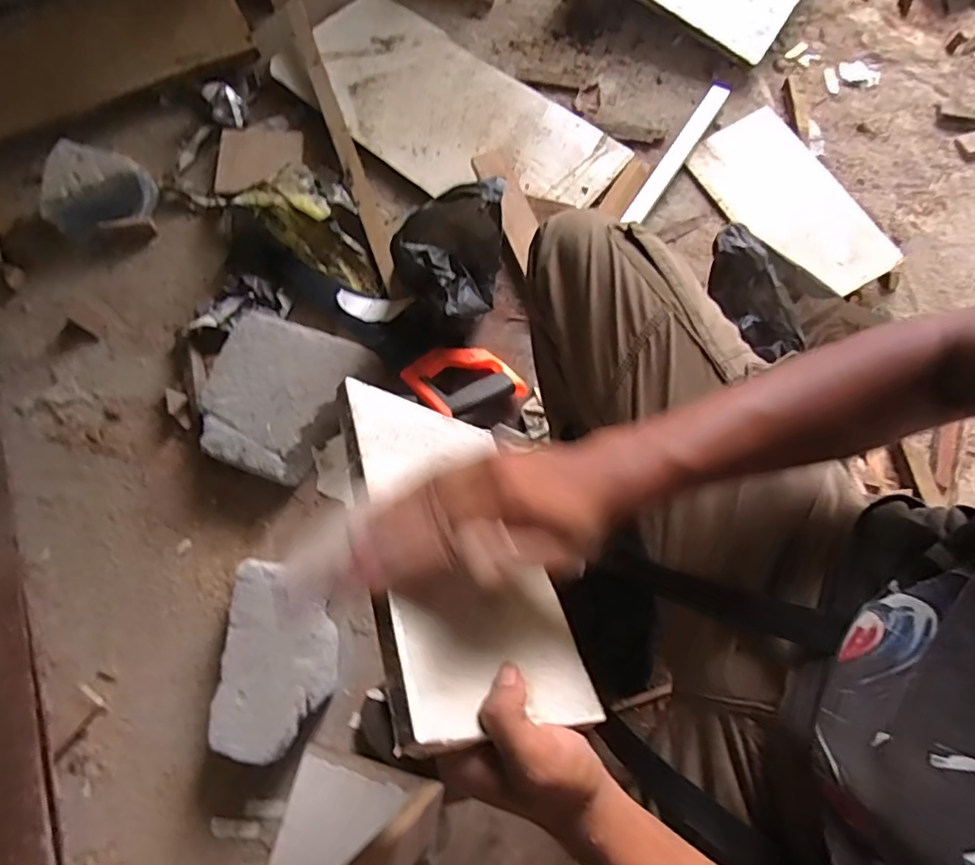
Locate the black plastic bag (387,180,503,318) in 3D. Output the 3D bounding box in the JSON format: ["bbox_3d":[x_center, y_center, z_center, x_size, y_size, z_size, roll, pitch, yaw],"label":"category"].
[{"bbox_3d":[-0.054,-0.224,0.749,0.137,0.155,0.169,13,74,3],"label":"black plastic bag"}]

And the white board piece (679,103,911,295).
[{"bbox_3d":[0.487,-0.365,0.913,0.207,0.027,0.330,-31,79,-12],"label":"white board piece"}]

